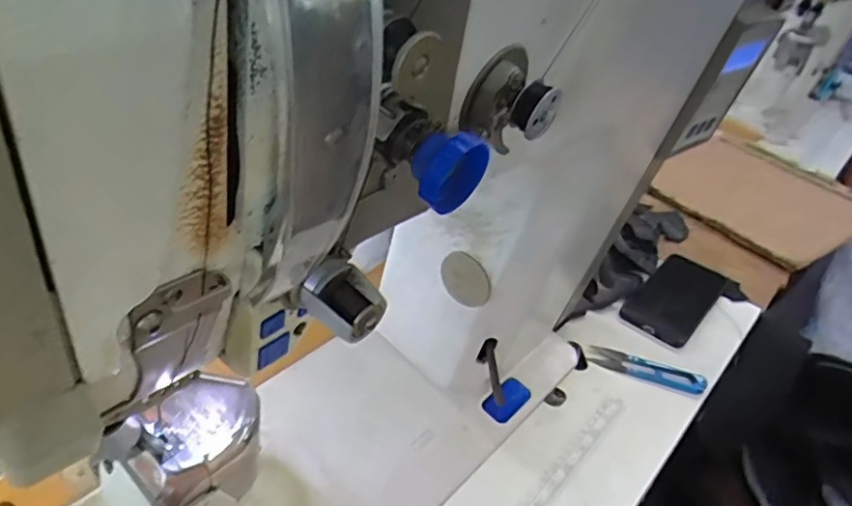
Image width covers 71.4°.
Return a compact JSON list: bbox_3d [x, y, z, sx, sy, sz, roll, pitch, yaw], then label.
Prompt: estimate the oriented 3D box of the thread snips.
[{"bbox_3d":[0.233,0.121,0.626,0.117,0.006,0.031,17,37,13],"label":"thread snips"}]

